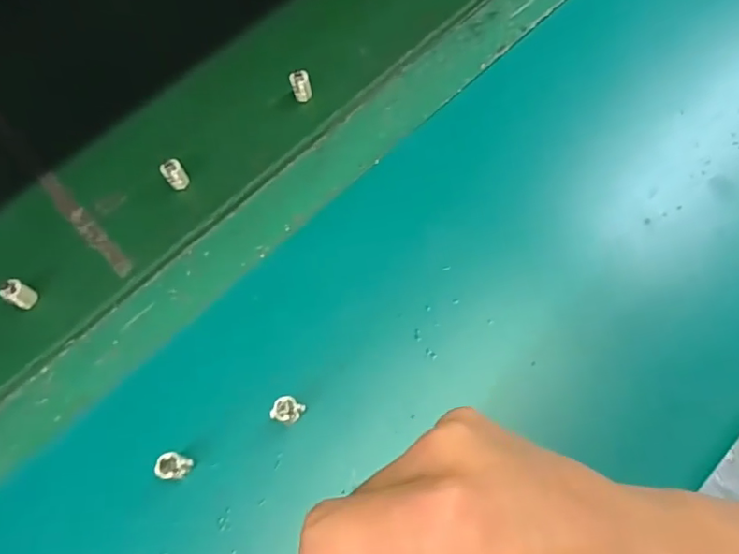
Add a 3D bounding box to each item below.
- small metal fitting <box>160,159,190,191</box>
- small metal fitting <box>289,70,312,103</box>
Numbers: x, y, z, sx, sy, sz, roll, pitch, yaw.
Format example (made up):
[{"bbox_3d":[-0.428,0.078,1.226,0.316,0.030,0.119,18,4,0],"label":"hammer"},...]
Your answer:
[{"bbox_3d":[-0.151,-0.079,0.427,0.016,0.025,0.011,-39,68,-11],"label":"small metal fitting"},{"bbox_3d":[-0.057,-0.158,0.453,0.016,0.023,0.014,-13,65,0],"label":"small metal fitting"}]

